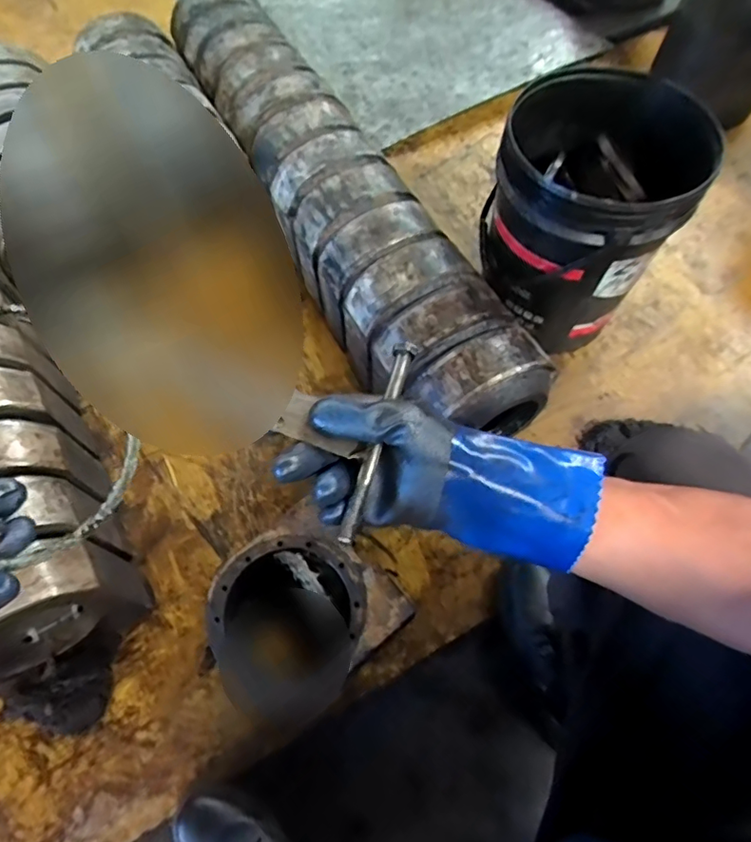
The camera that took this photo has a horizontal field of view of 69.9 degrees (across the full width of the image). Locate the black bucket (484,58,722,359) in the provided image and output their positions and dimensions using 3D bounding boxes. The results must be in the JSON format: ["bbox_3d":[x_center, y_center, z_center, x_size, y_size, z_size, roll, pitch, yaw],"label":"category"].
[{"bbox_3d":[0.344,-0.345,0.907,0.299,0.323,0.339,18,64,11],"label":"black bucket"}]

